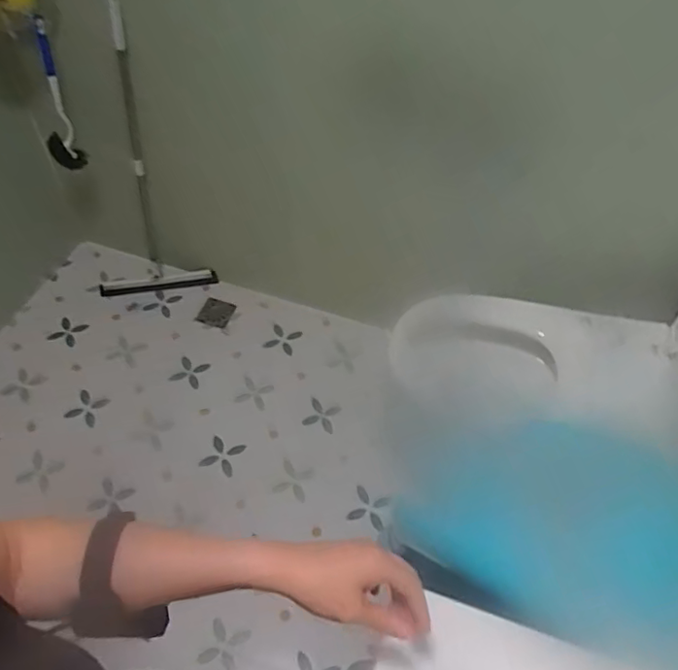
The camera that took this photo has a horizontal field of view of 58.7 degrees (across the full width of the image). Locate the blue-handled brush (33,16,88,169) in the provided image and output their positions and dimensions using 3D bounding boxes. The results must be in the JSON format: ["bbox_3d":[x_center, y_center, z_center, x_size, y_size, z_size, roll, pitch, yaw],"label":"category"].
[{"bbox_3d":[-0.657,-0.530,1.377,0.082,0.370,0.070,-25,58,-19],"label":"blue-handled brush"}]

